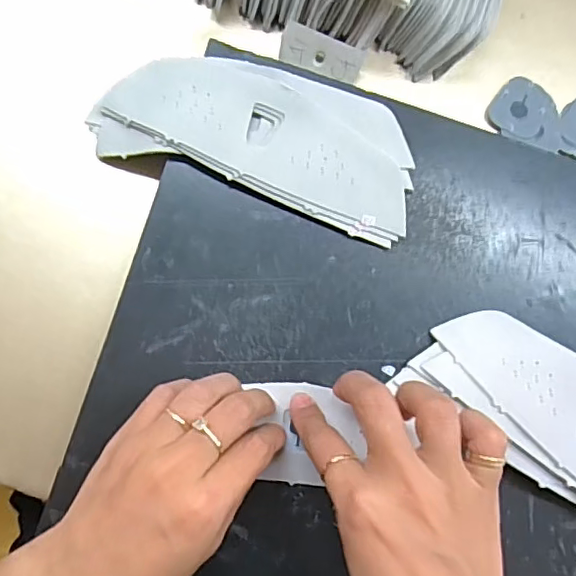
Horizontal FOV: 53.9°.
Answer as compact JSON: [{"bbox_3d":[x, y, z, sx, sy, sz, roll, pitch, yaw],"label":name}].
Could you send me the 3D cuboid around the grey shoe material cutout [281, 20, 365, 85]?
[{"bbox_3d":[0.021,-0.147,0.357,0.052,0.008,0.023,19,108,-1],"label":"grey shoe material cutout"}]

